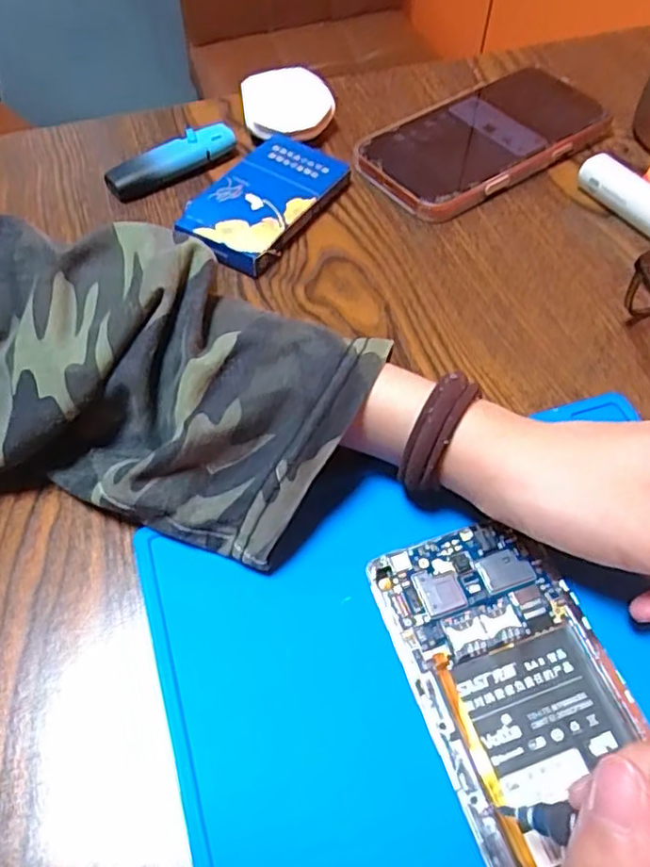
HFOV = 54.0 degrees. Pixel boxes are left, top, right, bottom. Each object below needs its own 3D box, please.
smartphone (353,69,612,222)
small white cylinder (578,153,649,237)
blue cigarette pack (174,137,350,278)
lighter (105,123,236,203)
[{"bbox_3d":[0.098,-0.188,0.406,0.153,0.018,0.082,-33,62,-19],"label":"smartphone"},{"bbox_3d":[0.177,-0.136,0.370,0.019,0.021,0.067,-27,60,-16],"label":"small white cylinder"},{"bbox_3d":[-0.036,-0.135,0.372,0.057,0.017,0.102,27,61,17],"label":"blue cigarette pack"},{"bbox_3d":[-0.092,-0.167,0.394,0.084,0.018,0.021,-34,62,-20],"label":"lighter"}]

